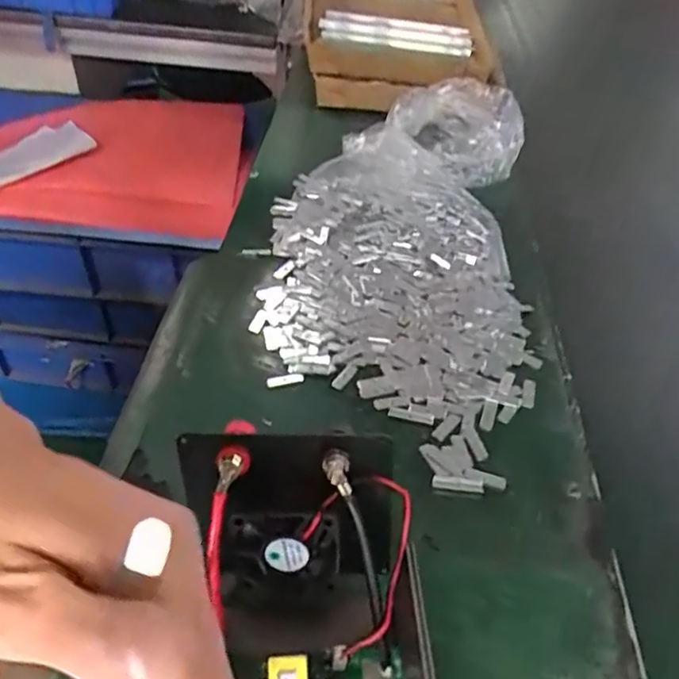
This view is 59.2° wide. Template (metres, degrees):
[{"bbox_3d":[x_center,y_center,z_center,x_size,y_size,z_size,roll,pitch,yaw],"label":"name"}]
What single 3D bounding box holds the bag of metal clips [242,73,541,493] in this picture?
[{"bbox_3d":[0.054,-0.111,0.535,0.224,0.062,0.499,9,44,4],"label":"bag of metal clips"}]

